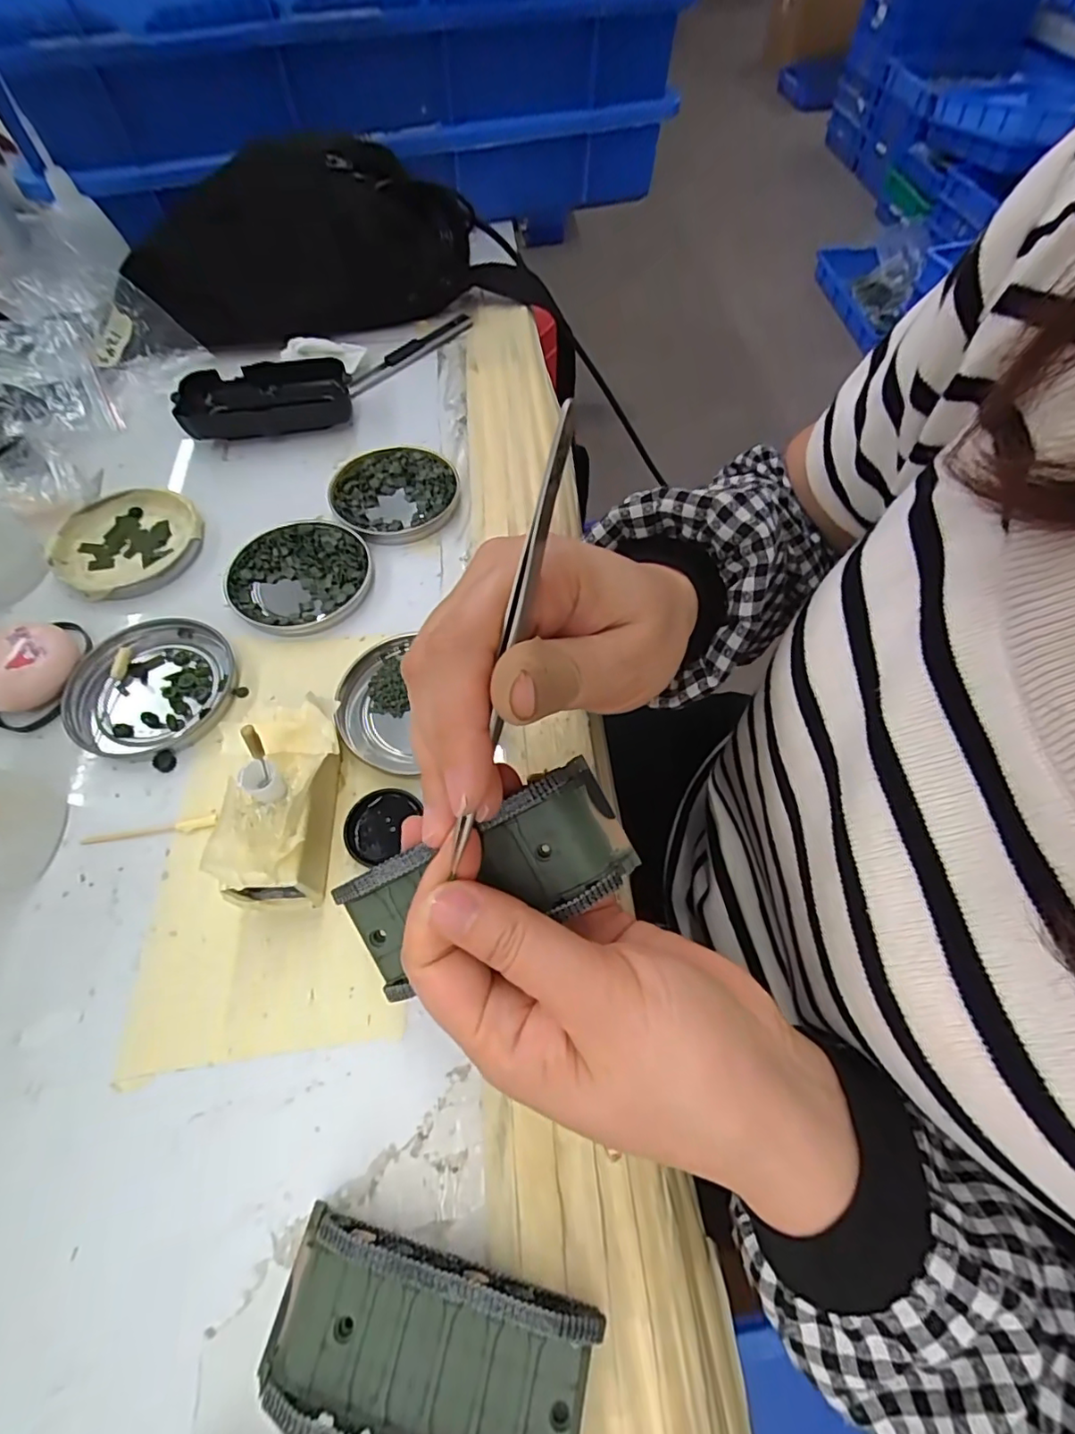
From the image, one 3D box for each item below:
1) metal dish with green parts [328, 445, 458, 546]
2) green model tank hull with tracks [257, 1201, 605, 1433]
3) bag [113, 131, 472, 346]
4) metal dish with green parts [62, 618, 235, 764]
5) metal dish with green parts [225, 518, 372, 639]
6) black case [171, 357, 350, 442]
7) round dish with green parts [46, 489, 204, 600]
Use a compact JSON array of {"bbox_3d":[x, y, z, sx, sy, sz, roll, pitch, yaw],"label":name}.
[{"bbox_3d":[-0.089,-0.141,0.355,0.076,0.007,0.077,0,61,0],"label":"metal dish with green parts"},{"bbox_3d":[-0.033,0.188,0.170,0.094,0.024,0.045,13,62,7],"label":"green model tank hull with tracks"},{"bbox_3d":[-0.175,-0.350,0.422,0.243,0.093,0.073,-13,62,-7],"label":"bag"},{"bbox_3d":[-0.197,-0.015,0.289,0.074,0.009,0.078,3,62,1],"label":"metal dish with green parts"},{"bbox_3d":[-0.134,-0.079,0.324,0.077,0.009,0.077,0,61,0],"label":"metal dish with green parts"},{"bbox_3d":[-0.185,-0.216,0.388,0.110,0.023,0.048,-15,63,-8],"label":"black case"},{"bbox_3d":[-0.242,-0.103,0.337,0.074,0.013,0.078,0,61,0],"label":"round dish with green parts"}]

